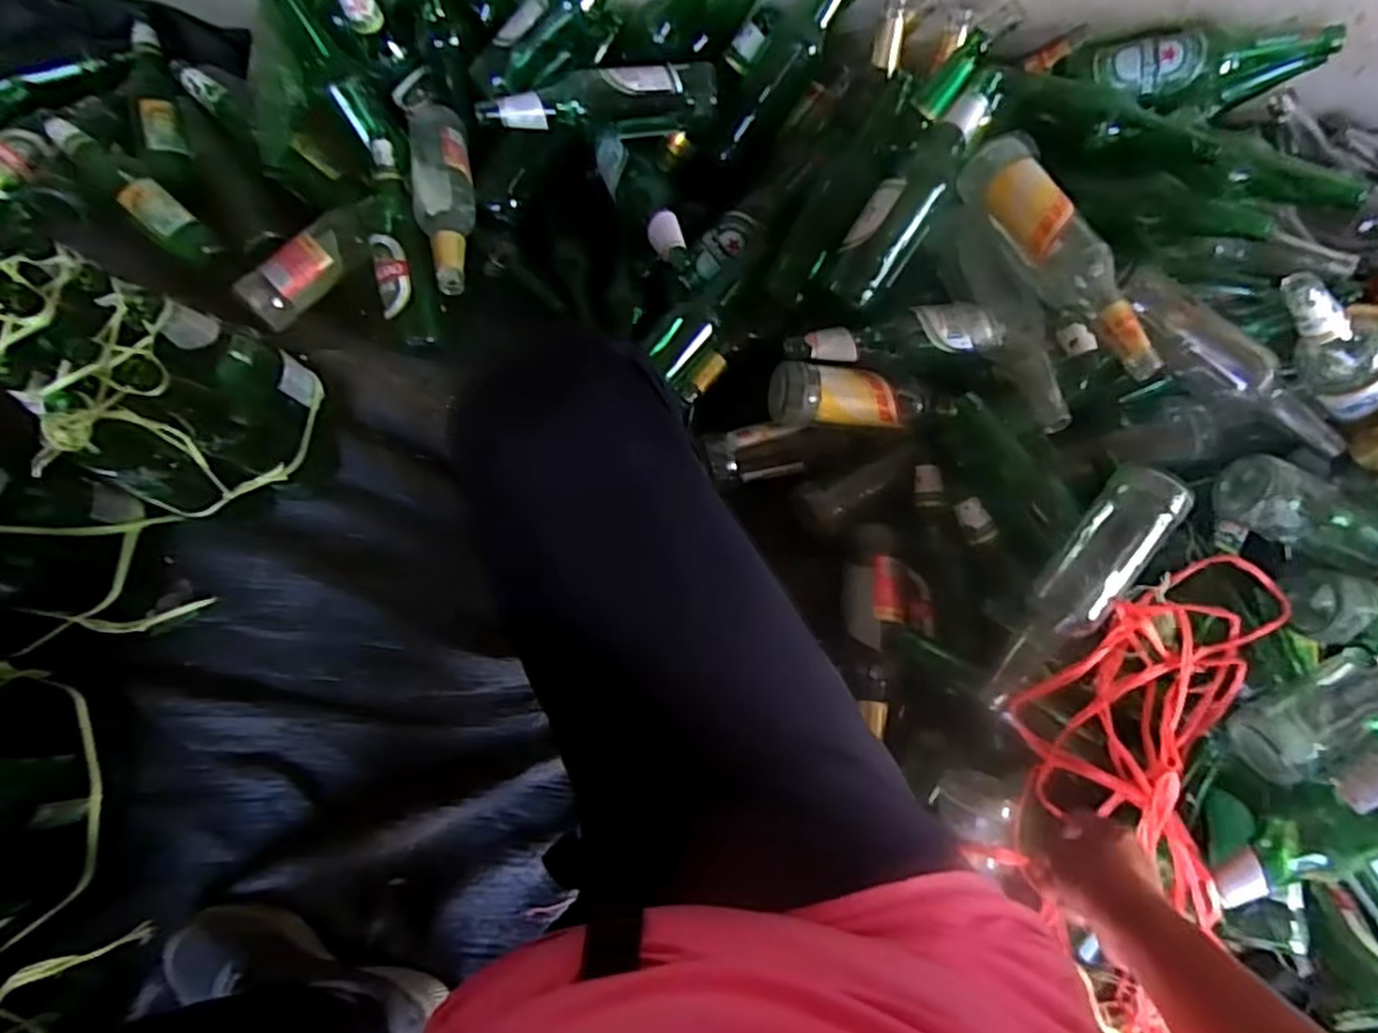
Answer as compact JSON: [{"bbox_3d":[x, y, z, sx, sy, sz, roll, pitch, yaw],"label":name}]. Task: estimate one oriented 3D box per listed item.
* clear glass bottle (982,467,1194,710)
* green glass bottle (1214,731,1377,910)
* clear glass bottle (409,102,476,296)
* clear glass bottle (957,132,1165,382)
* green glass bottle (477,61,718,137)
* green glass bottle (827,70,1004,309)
[{"bbox_3d":[0.366,0.071,0.698,0.066,0.068,0.259,36,95,9],"label":"clear glass bottle"},{"bbox_3d":[0.568,0.251,0.640,0.214,0.083,0.074,-43,78,14],"label":"green glass bottle"},{"bbox_3d":[-0.285,-0.372,0.877,0.070,0.061,0.283,-12,75,-4],"label":"clear glass bottle"},{"bbox_3d":[0.347,-0.250,0.707,0.068,0.068,0.283,-21,76,-6],"label":"clear glass bottle"},{"bbox_3d":[-0.101,-0.462,0.824,0.254,0.062,0.065,-7,75,-2],"label":"green glass bottle"},{"bbox_3d":[0.231,-0.335,0.772,0.065,0.079,0.245,36,101,9],"label":"green glass bottle"}]

